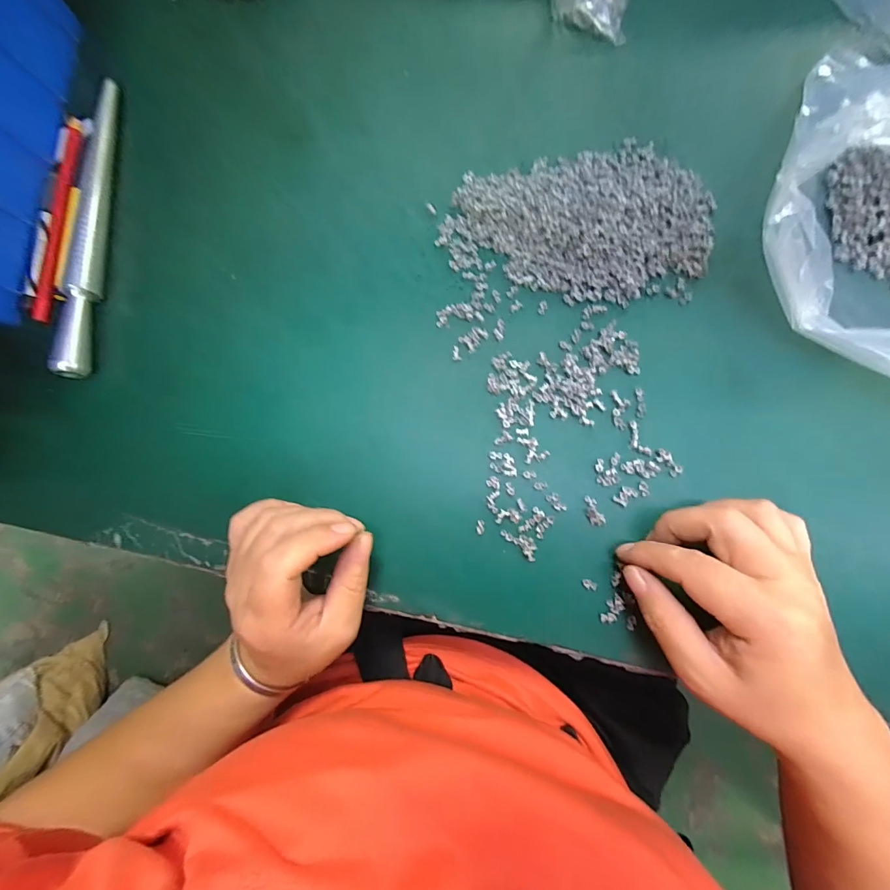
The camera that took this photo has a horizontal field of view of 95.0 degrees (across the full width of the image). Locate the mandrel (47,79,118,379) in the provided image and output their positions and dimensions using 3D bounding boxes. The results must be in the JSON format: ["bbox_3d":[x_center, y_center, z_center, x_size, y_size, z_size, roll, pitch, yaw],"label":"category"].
[{"bbox_3d":[-0.263,-0.164,0.301,0.021,0.019,0.230,-3,82,5],"label":"mandrel"}]

